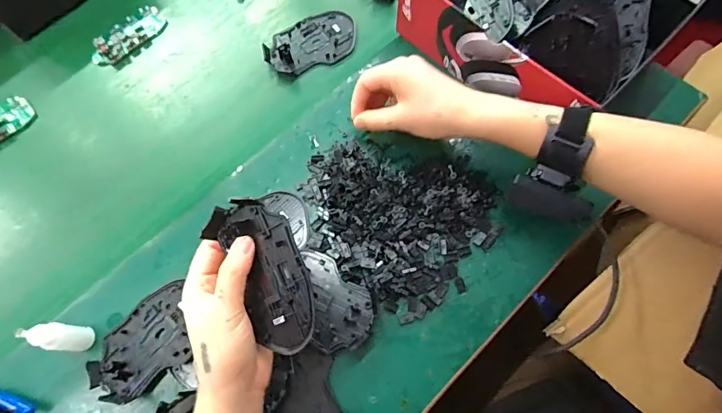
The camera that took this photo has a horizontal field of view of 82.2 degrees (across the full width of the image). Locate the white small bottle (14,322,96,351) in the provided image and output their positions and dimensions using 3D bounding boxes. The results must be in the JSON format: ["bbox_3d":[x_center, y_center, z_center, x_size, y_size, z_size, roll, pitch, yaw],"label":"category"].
[{"bbox_3d":[-0.258,0.112,0.356,0.017,0.073,0.021,6,70,5],"label":"white small bottle"}]

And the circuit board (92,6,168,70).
[{"bbox_3d":[-0.290,-0.211,0.517,0.046,0.014,0.097,40,76,15],"label":"circuit board"}]

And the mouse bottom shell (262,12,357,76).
[{"bbox_3d":[-0.062,-0.201,0.502,0.112,0.013,0.075,-19,70,-5],"label":"mouse bottom shell"}]

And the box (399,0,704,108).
[{"bbox_3d":[0.184,-0.211,0.447,0.189,0.100,0.234,-44,75,-11],"label":"box"}]

